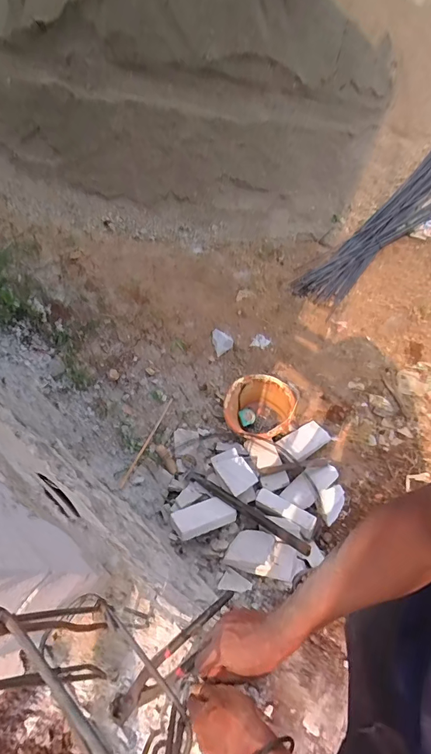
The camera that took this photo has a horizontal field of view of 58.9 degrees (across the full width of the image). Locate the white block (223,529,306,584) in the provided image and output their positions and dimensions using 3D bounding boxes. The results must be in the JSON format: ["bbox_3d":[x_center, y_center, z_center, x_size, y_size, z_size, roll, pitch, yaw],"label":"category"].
[{"bbox_3d":[0.161,0.560,1.199,0.237,0.065,0.120,15,63,10],"label":"white block"}]

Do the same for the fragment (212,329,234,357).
[{"bbox_3d":[0.025,-0.168,1.729,0.096,0.042,0.125,-27,65,-11],"label":"fragment"}]

